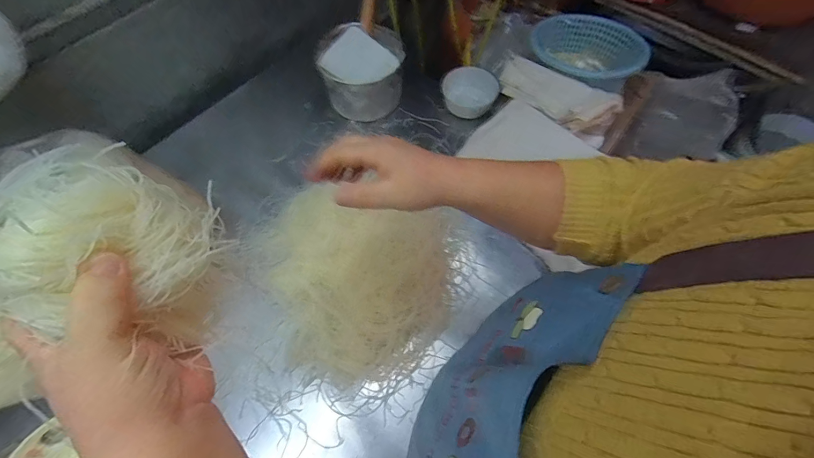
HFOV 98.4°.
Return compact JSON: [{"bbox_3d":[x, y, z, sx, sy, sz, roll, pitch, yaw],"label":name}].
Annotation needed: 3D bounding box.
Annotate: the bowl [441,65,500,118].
[{"bbox_3d":[0.137,-0.301,0.773,0.118,0.047,0.101,19,66,9],"label":"bowl"}]

